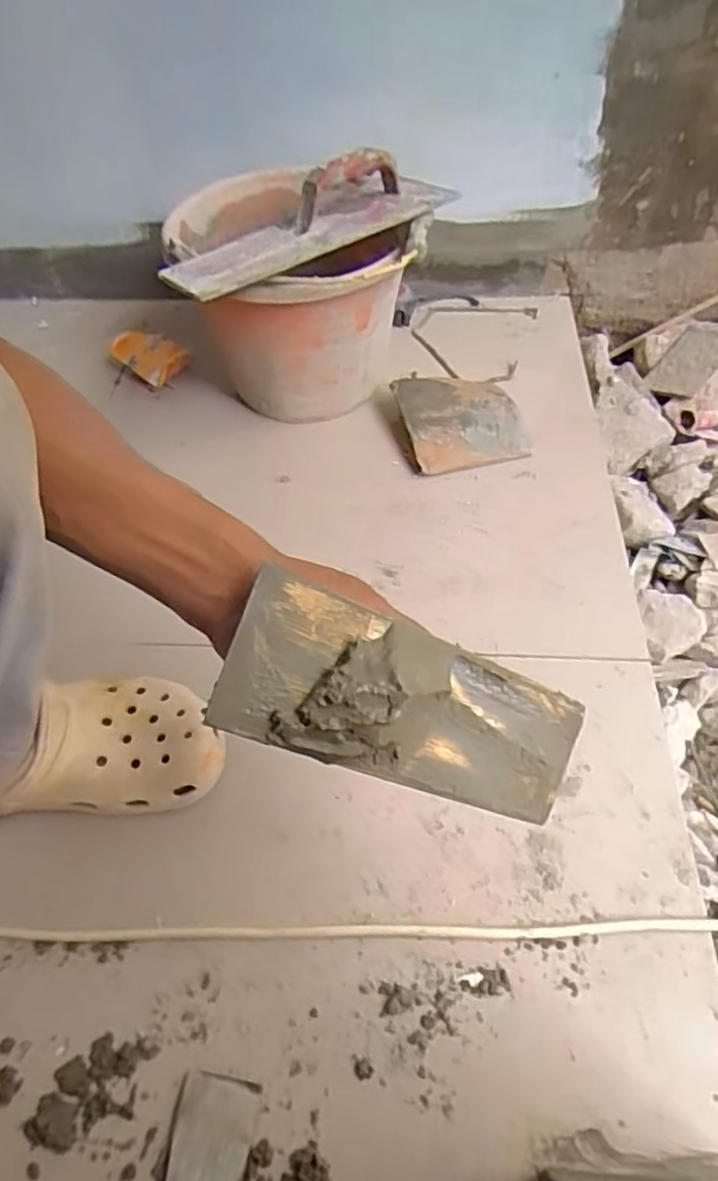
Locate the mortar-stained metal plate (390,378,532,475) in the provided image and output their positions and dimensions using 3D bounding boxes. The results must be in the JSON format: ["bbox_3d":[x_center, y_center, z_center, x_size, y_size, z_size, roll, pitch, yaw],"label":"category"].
[{"bbox_3d":[0.119,-0.200,0.793,0.137,0.039,0.140,-11,52,-5],"label":"mortar-stained metal plate"}]

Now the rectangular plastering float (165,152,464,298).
[{"bbox_3d":[-0.042,-0.362,0.641,0.303,0.054,0.094,-28,57,-17],"label":"rectangular plastering float"}]

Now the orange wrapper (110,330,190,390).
[{"bbox_3d":[-0.273,-0.303,0.884,0.097,0.049,0.064,31,60,25],"label":"orange wrapper"}]

